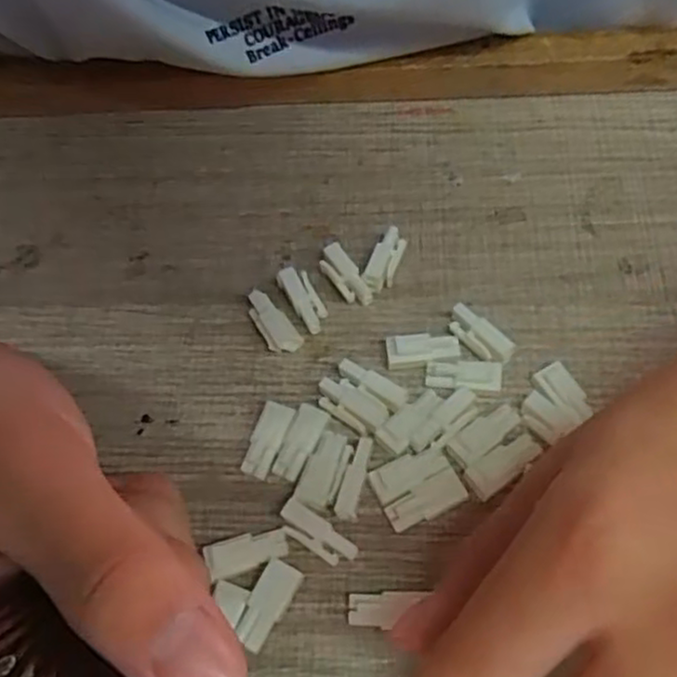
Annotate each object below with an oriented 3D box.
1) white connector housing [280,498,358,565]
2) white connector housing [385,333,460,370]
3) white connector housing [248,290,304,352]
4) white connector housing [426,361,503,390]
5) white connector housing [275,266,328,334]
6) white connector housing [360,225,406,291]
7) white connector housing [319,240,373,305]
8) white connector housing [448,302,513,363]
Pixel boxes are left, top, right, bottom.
[{"bbox_3d":[-0.007,0.061,0.216,0.026,0.008,0.010,30,69,20],"label":"white connector housing"},{"bbox_3d":[0.029,0.004,0.242,0.025,0.008,0.009,-5,62,4],"label":"white connector housing"},{"bbox_3d":[-0.024,-0.005,0.253,0.011,0.009,0.026,-33,64,-11],"label":"white connector housing"},{"bbox_3d":[0.042,0.012,0.234,0.025,0.005,0.010,1,58,21],"label":"white connector housing"},{"bbox_3d":[-0.012,-0.014,0.255,0.010,0.006,0.027,-27,73,-11],"label":"white connector housing"},{"bbox_3d":[0.017,-0.028,0.261,0.010,0.010,0.027,18,65,15],"label":"white connector housing"},{"bbox_3d":[0.002,-0.023,0.258,0.010,0.007,0.026,-31,77,-14],"label":"white connector housing"},{"bbox_3d":[0.048,0.000,0.241,0.009,0.011,0.025,-36,64,-13],"label":"white connector housing"}]

